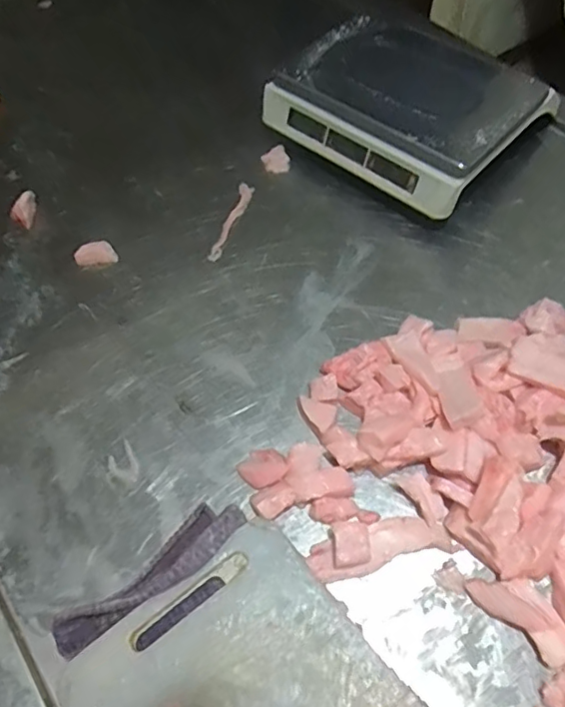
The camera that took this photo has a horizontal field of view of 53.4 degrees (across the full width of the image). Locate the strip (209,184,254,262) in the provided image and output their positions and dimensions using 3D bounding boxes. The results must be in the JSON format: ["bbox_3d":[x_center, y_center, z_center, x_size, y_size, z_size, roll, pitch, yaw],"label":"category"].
[{"bbox_3d":[-0.070,-0.183,0.776,0.018,0.006,0.143,13,61,10],"label":"strip"}]

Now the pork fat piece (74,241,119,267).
[{"bbox_3d":[-0.249,-0.131,0.746,0.055,0.018,0.026,-10,60,-3],"label":"pork fat piece"}]

